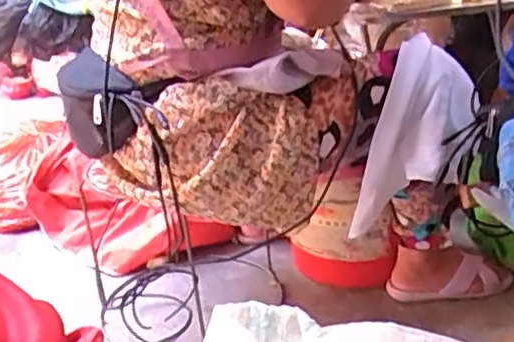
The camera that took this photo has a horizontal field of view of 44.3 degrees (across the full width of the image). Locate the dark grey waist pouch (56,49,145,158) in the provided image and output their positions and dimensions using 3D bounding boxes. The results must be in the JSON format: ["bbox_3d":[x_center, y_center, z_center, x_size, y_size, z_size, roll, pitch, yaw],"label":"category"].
[{"bbox_3d":[-0.233,-0.092,0.923,0.071,0.124,0.196,-18,25,-29],"label":"dark grey waist pouch"}]

